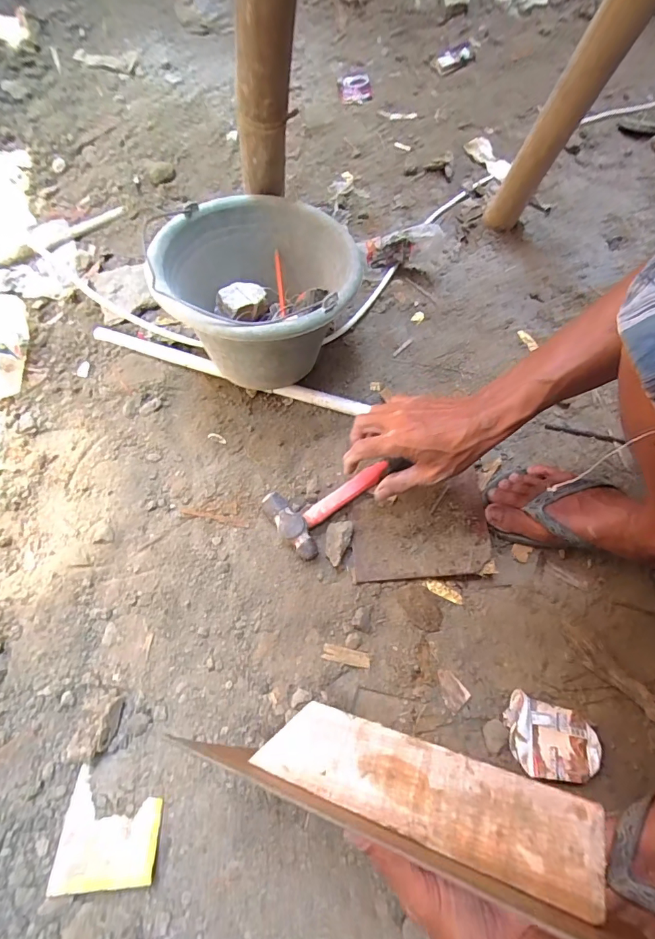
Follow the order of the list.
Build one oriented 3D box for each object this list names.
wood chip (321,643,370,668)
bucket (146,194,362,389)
[{"bbox_3d":[0.022,0.217,0.503,0.055,0.004,0.017,11,65,4],"label":"wood chip"},{"bbox_3d":[-0.085,-0.229,0.580,0.236,0.159,0.232,1,64,-1],"label":"bucket"}]

